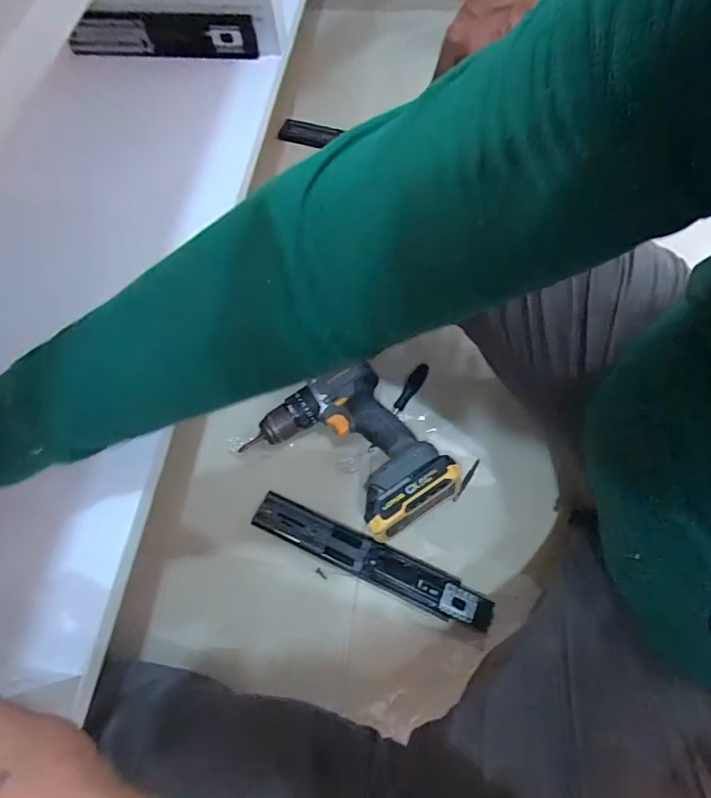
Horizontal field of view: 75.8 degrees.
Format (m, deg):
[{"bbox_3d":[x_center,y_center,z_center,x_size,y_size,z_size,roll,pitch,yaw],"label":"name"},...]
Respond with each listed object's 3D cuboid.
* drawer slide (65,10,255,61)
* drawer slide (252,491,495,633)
[{"bbox_3d":[-0.250,-0.462,0.583,0.247,0.051,0.011,5,67,5],"label":"drawer slide"},{"bbox_3d":[0.016,0.186,0.532,0.287,0.013,0.047,21,70,12],"label":"drawer slide"}]

